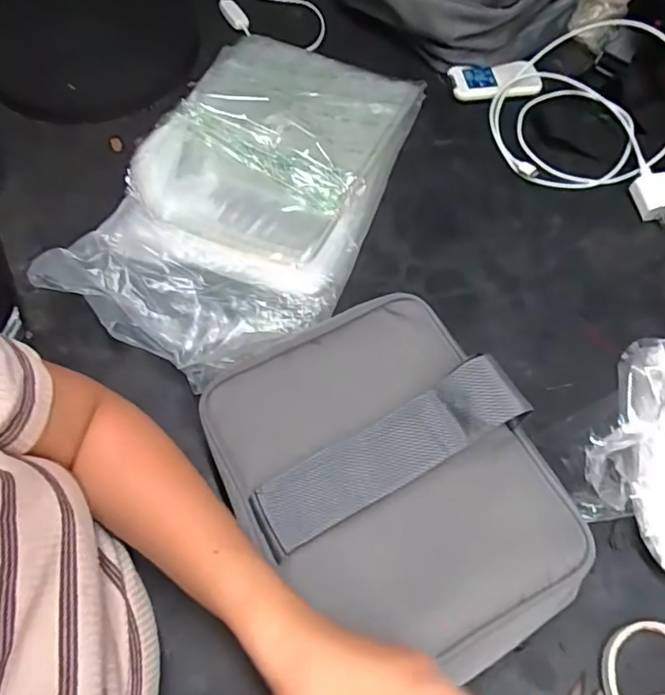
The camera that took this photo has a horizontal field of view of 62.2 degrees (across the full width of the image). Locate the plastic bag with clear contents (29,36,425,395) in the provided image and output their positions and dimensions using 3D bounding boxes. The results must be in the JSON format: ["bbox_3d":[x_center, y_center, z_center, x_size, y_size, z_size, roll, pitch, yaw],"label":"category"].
[{"bbox_3d":[-0.078,-0.185,0.604,0.248,0.090,0.468,20,62,10],"label":"plastic bag with clear contents"}]

